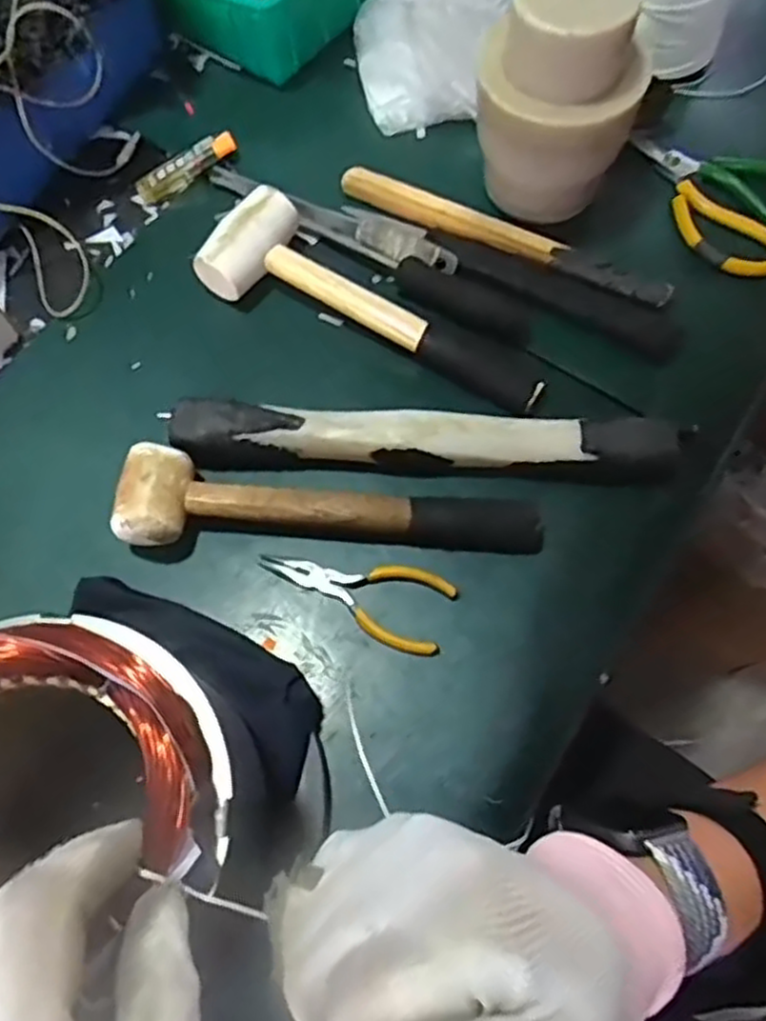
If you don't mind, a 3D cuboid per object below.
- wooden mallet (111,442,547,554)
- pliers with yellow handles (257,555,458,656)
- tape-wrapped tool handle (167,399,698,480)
[{"bbox_3d":[-0.032,-0.006,0.465,0.256,0.037,0.058,0,68,0],"label":"wooden mallet"},{"bbox_3d":[-0.019,0.052,0.459,0.120,0.008,0.048,15,69,6],"label":"pliers with yellow handles"},{"bbox_3d":[0.027,-0.045,0.479,0.318,0.031,0.033,3,68,2],"label":"tape-wrapped tool handle"}]

